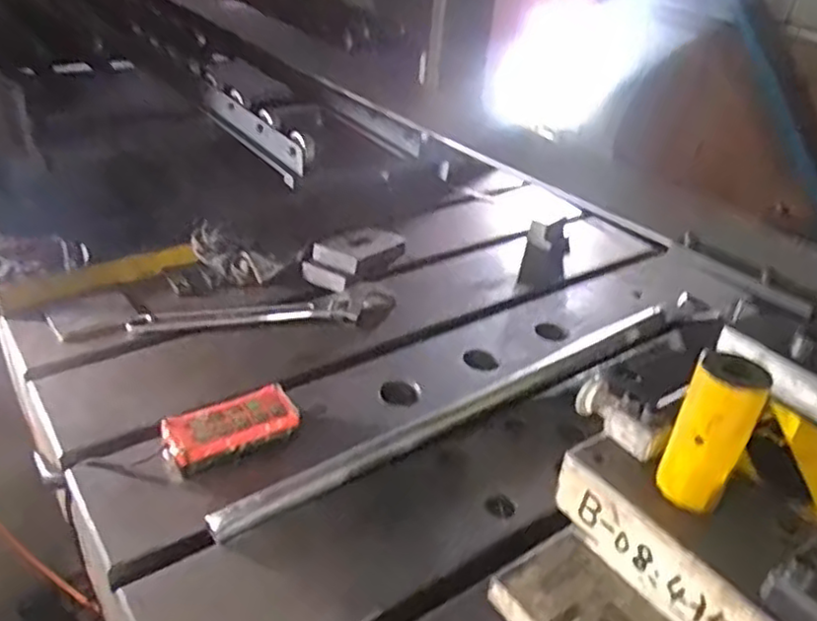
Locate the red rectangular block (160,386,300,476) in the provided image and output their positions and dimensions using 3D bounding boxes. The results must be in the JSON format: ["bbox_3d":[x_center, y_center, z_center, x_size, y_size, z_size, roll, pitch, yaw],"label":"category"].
[{"bbox_3d":[-0.229,0.151,0.901,0.163,0.045,0.073,-16,38,-29],"label":"red rectangular block"}]

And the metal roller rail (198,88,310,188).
[{"bbox_3d":[-0.245,-0.288,1.094,0.052,0.061,0.352,-16,38,-30],"label":"metal roller rail"}]

